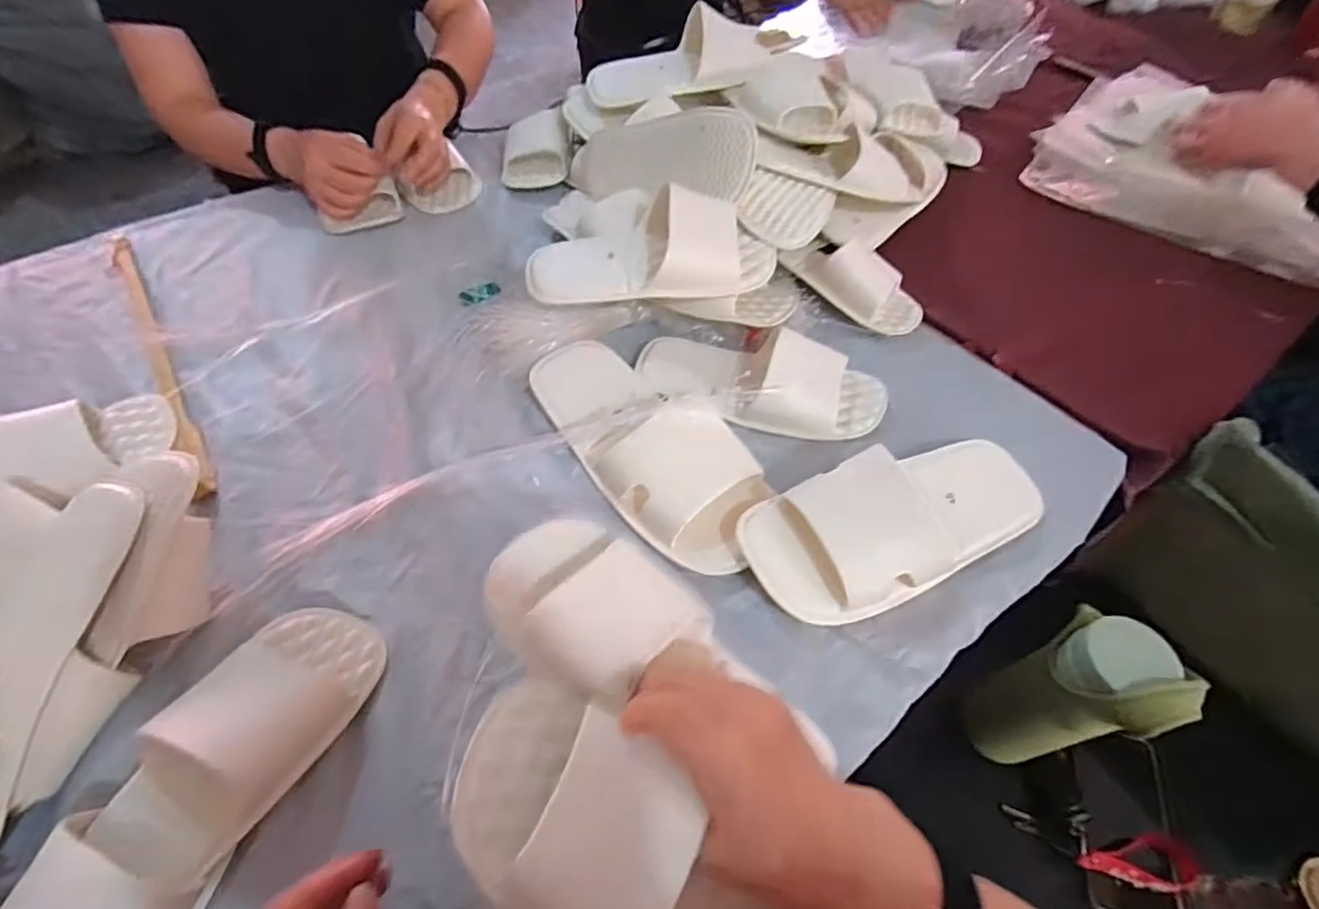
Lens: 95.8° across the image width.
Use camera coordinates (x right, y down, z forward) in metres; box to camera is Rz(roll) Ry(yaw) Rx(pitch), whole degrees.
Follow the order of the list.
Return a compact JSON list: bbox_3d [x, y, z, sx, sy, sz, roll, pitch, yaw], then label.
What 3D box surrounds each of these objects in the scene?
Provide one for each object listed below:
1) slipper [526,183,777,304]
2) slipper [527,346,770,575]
[{"bbox_3d":[-0.006,-0.203,0.576,0.235,0.070,0.089,0,54,1],"label":"slipper"},{"bbox_3d":[-0.017,-0.016,0.514,0.111,0.052,0.270,-37,63,-24],"label":"slipper"}]

